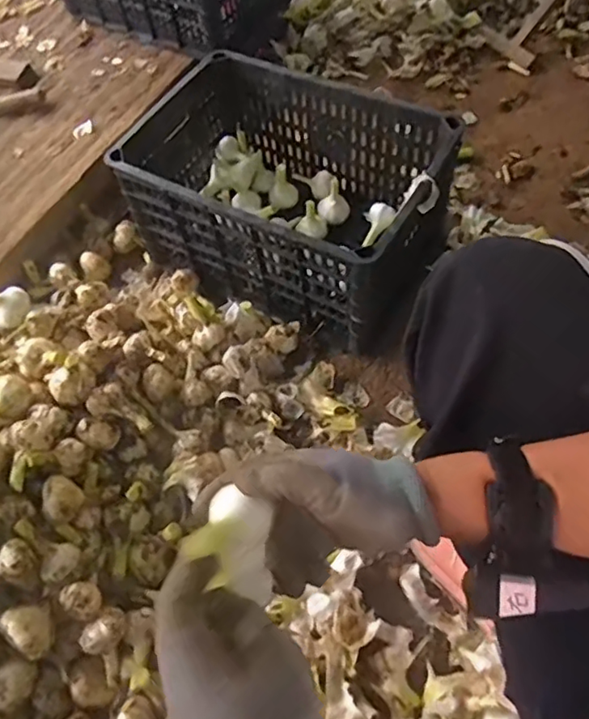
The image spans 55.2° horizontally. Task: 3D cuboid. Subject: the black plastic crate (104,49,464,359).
[{"bbox_3d":[-0.018,-0.258,0.895,0.460,0.229,0.307,25,65,17],"label":"black plastic crate"}]

